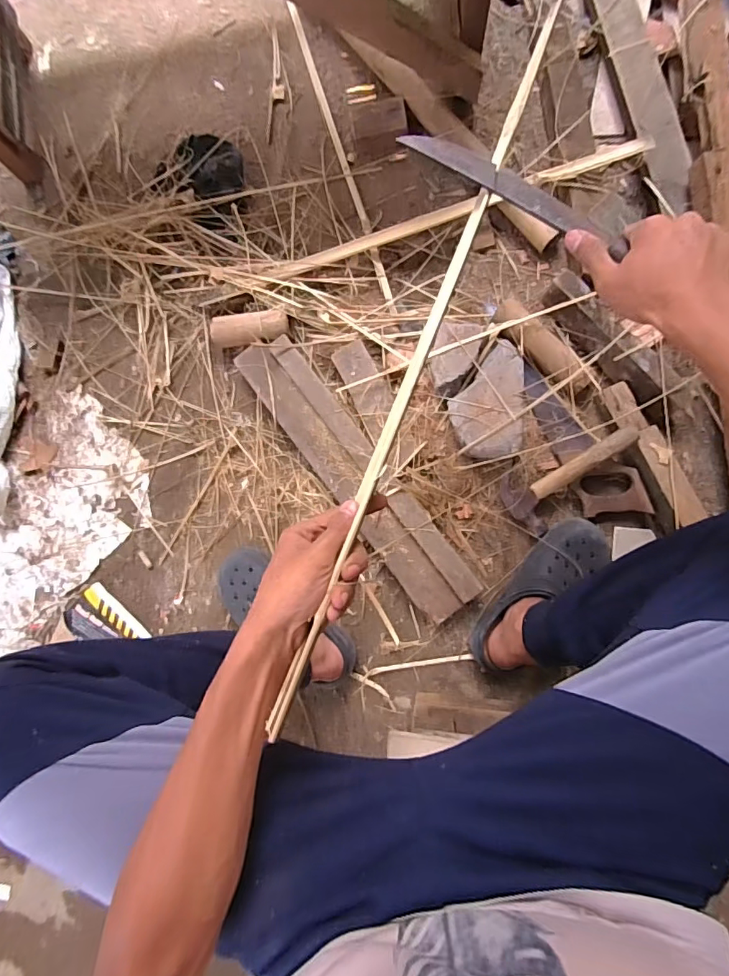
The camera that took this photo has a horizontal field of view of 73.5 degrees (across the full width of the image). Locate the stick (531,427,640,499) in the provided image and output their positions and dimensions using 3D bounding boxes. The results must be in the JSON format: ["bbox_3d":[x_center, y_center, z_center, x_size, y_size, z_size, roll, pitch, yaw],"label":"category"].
[{"bbox_3d":[0.336,-0.039,0.749,0.167,0.025,0.027,-36,82,20],"label":"stick"}]

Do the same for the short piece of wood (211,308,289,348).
[{"bbox_3d":[-0.202,-0.276,0.861,0.145,0.051,0.054,-3,84,5],"label":"short piece of wood"}]

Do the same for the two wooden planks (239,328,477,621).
[{"bbox_3d":[-0.020,-0.025,0.812,0.102,0.053,0.542,-37,82,1],"label":"two wooden planks"}]

